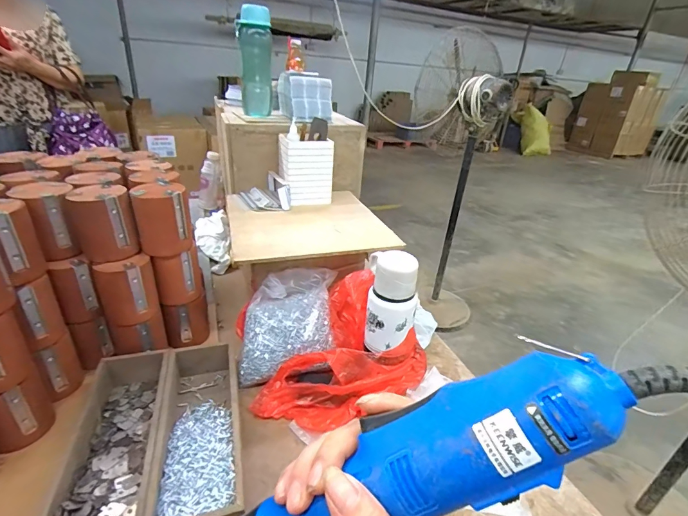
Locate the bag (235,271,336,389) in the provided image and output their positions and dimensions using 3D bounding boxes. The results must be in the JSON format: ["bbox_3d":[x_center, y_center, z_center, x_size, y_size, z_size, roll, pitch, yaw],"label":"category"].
[{"bbox_3d":[-0.098,0.110,0.651,0.158,0.121,0.154,3,28,-4],"label":"bag"}]

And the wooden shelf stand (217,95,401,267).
[{"bbox_3d":[-0.073,-0.163,0.758,0.321,0.184,0.396,-3,29,-15],"label":"wooden shelf stand"}]

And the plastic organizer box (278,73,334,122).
[{"bbox_3d":[-0.099,-0.400,0.911,0.109,0.095,0.135,-6,29,-20],"label":"plastic organizer box"}]

